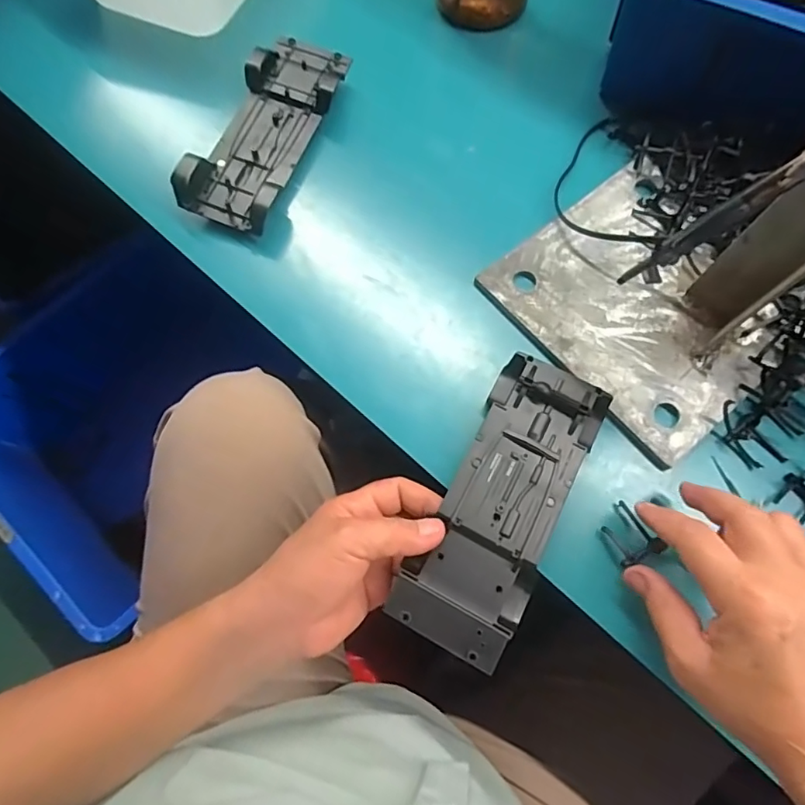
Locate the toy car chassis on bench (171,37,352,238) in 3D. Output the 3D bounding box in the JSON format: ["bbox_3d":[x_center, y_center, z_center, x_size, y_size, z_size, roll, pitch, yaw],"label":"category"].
[{"bbox_3d":[-0.110,-0.230,0.440,0.073,0.035,0.193,19,73,7],"label":"toy car chassis on bench"}]

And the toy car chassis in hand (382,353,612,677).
[{"bbox_3d":[0.067,0.062,0.343,0.074,0.027,0.193,26,72,9],"label":"toy car chassis in hand"}]

